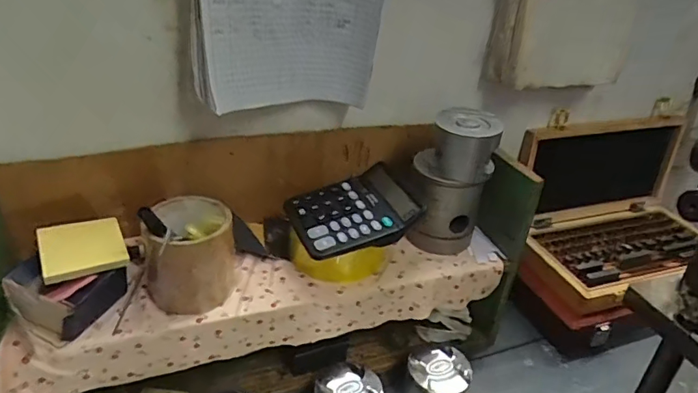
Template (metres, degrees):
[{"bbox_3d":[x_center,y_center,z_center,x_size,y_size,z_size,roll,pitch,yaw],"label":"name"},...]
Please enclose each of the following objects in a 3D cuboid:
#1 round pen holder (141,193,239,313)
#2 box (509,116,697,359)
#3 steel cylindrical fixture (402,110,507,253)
[{"bbox_3d":[-0.167,0.057,0.514,0.093,0.095,0.085,-8,32,-21],"label":"round pen holder"},{"bbox_3d":[0.464,0.046,0.819,0.421,0.266,0.258,-6,32,-19],"label":"box"},{"bbox_3d":[0.126,-0.014,0.606,0.090,0.174,0.077,13,31,13],"label":"steel cylindrical fixture"}]

